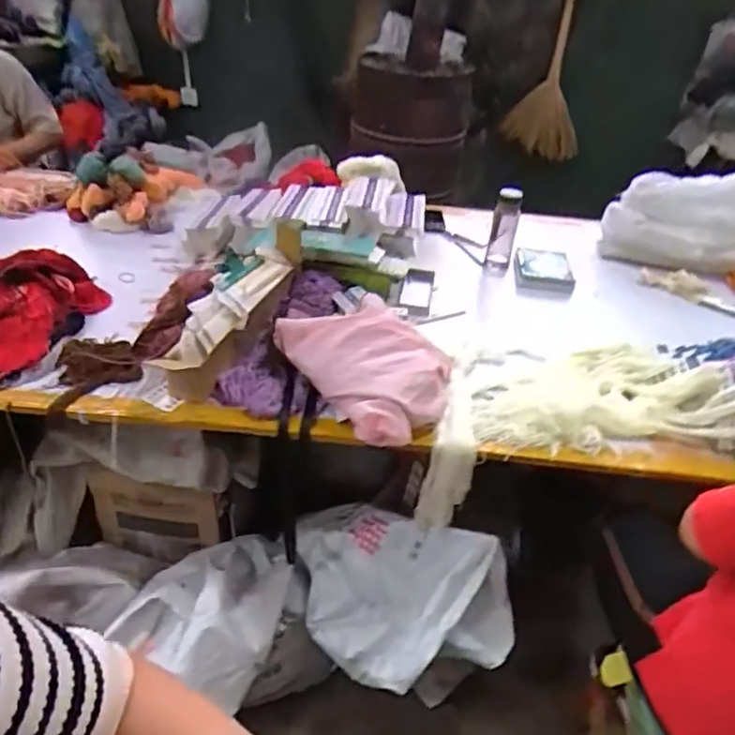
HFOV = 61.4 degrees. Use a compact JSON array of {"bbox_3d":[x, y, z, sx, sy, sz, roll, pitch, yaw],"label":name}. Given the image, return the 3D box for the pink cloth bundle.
[{"bbox_3d":[0.024,-0.013,1.217,0.287,0.119,0.320,-26,46,-35],"label":"pink cloth bundle"}]

